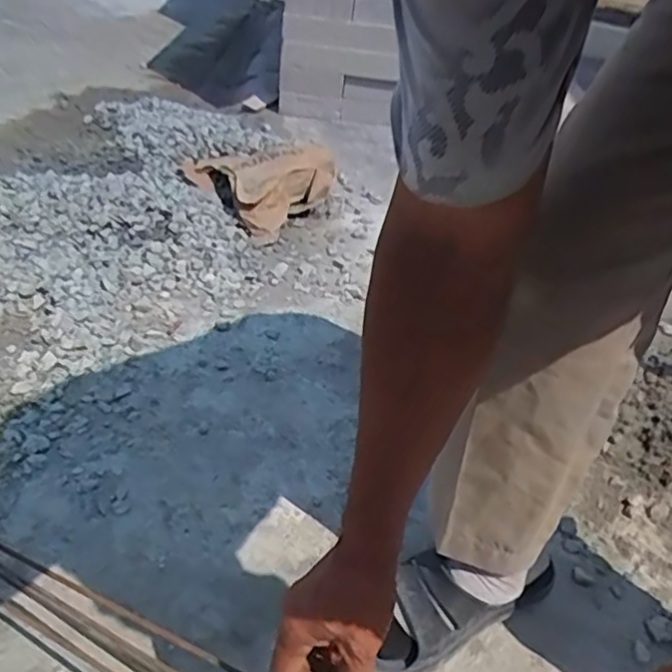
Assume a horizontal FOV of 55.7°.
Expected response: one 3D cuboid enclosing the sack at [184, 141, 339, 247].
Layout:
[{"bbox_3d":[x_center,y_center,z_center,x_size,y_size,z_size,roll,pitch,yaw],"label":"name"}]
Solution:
[{"bbox_3d":[-0.205,-0.387,1.524,0.342,0.112,0.313,28,42,20],"label":"sack"}]

